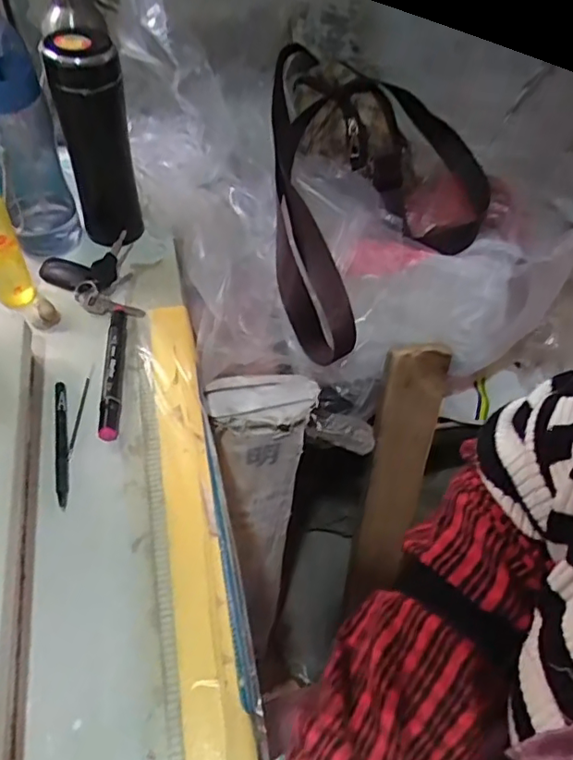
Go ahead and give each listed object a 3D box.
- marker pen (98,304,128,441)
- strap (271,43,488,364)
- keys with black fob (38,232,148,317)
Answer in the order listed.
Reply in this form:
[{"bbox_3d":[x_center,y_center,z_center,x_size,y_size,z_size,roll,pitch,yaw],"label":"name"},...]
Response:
[{"bbox_3d":[-0.165,-0.016,0.541,0.017,0.016,0.162,-4,53,-5],"label":"marker pen"},{"bbox_3d":[0.122,-0.235,0.680,0.275,0.174,0.389,0,52,-2],"label":"strap"},{"bbox_3d":[-0.207,-0.110,0.597,0.095,0.027,0.107,-16,55,-14],"label":"keys with black fob"}]

